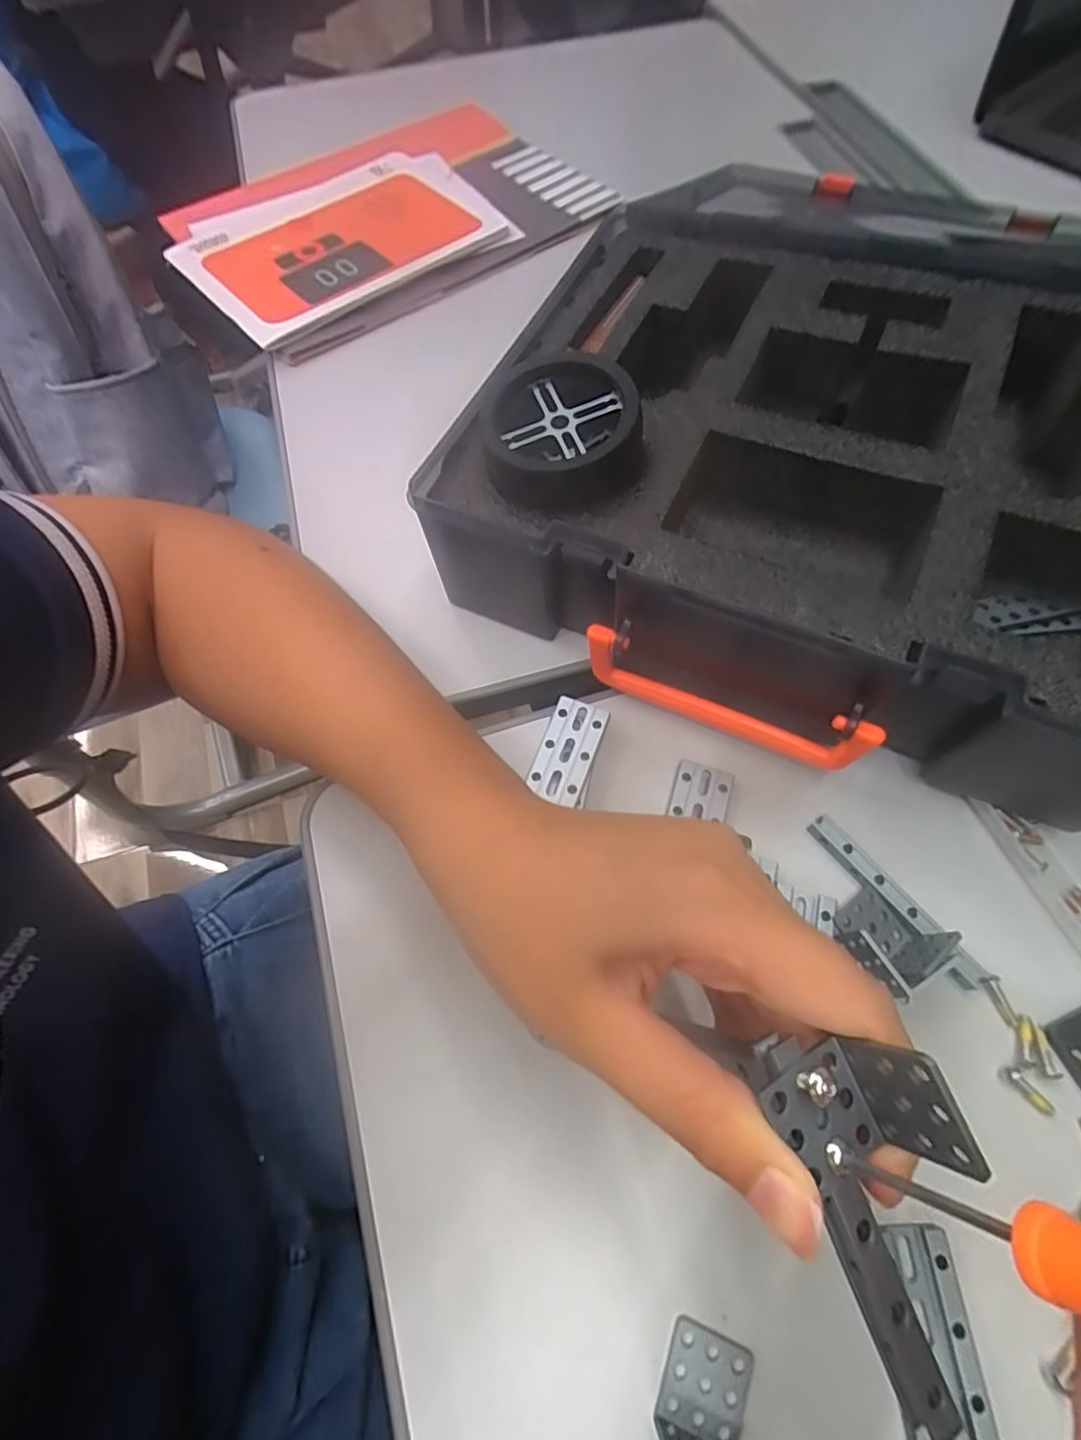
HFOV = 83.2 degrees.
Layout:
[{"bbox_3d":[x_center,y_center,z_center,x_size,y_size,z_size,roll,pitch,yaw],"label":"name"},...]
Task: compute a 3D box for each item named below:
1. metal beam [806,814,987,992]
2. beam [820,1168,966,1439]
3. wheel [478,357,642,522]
[{"bbox_3d":[0.140,0.072,0.243,0.010,0.012,0.078,-34,68,-15],"label":"metal beam"},{"bbox_3d":[0.072,0.122,0.128,0.009,0.009,0.054,-20,81,-6],"label":"beam"},{"bbox_3d":[0.008,-0.118,0.250,0.061,0.021,0.063,0,64,1],"label":"wheel"}]

